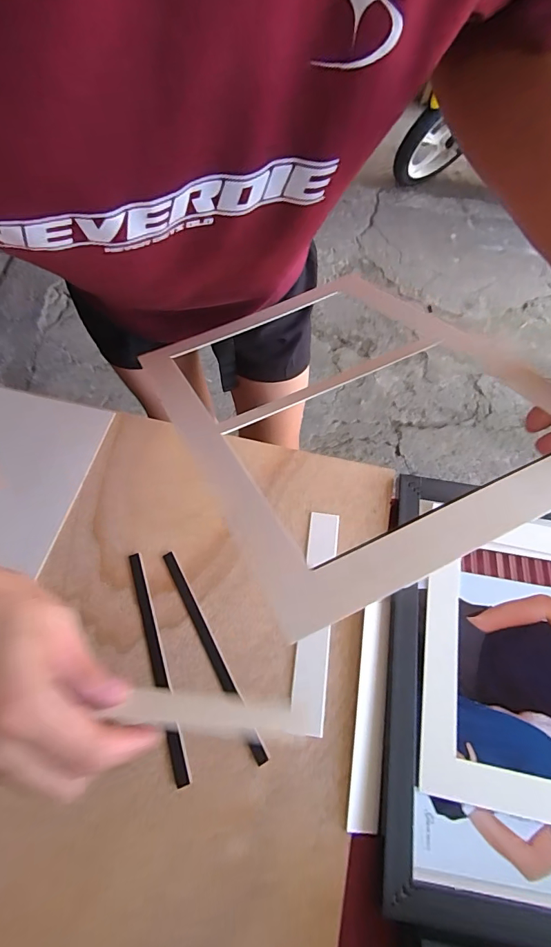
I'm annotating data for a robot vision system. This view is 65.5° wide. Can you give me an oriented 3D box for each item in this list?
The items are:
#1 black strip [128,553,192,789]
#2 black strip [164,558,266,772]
[{"bbox_3d":[-0.094,0.144,0.335,0.012,0.004,0.173,-17,65,-9],"label":"black strip"},{"bbox_3d":[-0.051,0.139,0.340,0.009,0.004,0.173,-26,67,-13],"label":"black strip"}]

